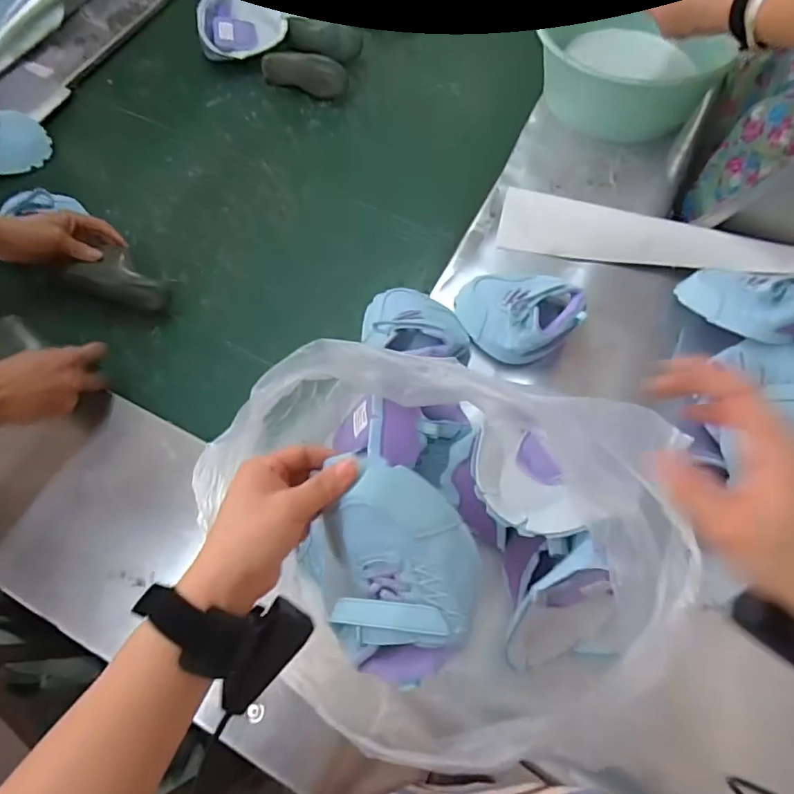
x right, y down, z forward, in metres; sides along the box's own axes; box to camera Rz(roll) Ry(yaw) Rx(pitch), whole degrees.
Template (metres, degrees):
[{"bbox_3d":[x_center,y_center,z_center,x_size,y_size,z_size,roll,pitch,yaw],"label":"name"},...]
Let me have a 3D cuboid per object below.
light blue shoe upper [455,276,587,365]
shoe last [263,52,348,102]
[{"bbox_3d":[0.149,-0.103,0.658,0.145,0.063,0.119,8,67,6],"label":"light blue shoe upper"},{"bbox_3d":[-0.161,-0.551,0.905,0.161,0.050,0.058,23,70,12],"label":"shoe last"}]

